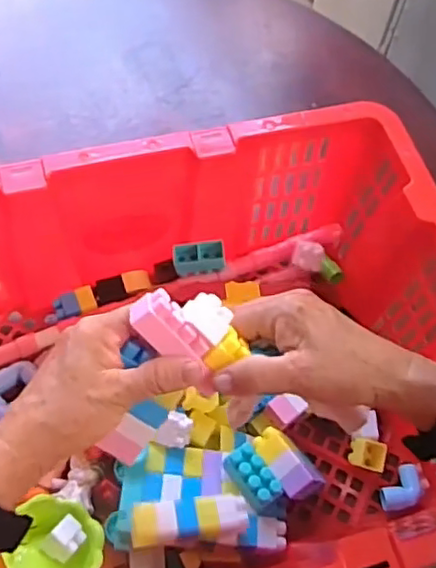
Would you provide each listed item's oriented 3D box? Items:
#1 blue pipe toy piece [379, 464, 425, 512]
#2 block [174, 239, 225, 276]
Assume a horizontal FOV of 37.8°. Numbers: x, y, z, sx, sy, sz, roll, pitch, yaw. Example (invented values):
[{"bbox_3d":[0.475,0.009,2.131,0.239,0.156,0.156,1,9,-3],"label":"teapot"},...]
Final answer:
[{"bbox_3d":[0.158,0.176,0.544,0.042,0.015,0.028,-36,68,-23],"label":"blue pipe toy piece"},{"bbox_3d":[-0.017,-0.025,0.603,0.048,0.020,0.026,-6,60,-8],"label":"block"}]

